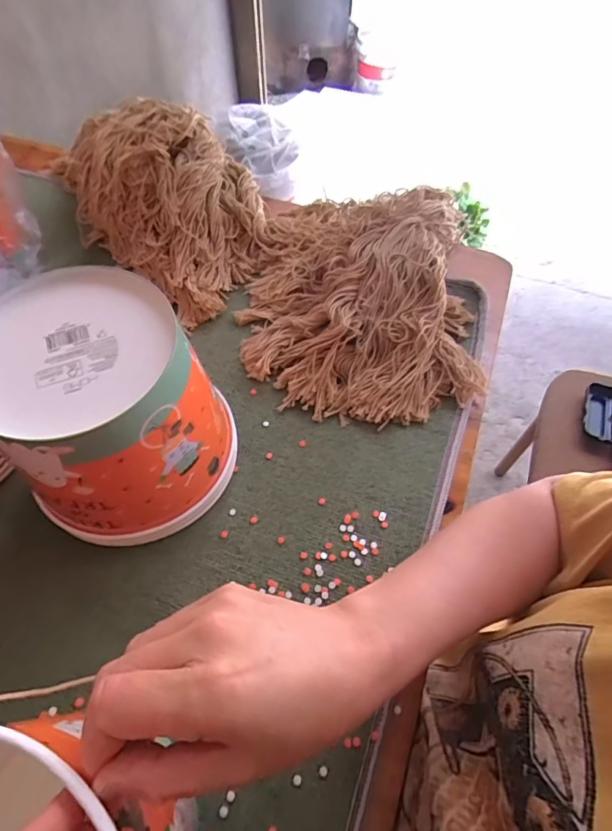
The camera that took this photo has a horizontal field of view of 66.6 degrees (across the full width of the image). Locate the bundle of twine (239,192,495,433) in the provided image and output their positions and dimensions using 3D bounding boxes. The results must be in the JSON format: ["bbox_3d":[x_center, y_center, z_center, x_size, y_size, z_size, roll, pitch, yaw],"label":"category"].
[{"bbox_3d":[0.054,-0.140,0.467,0.230,0.070,0.298,1,62,-1],"label":"bundle of twine"}]

